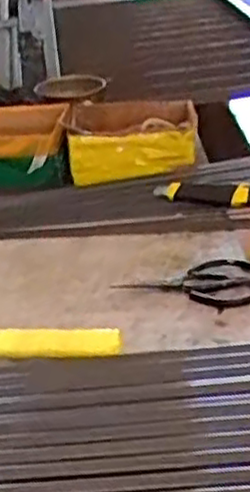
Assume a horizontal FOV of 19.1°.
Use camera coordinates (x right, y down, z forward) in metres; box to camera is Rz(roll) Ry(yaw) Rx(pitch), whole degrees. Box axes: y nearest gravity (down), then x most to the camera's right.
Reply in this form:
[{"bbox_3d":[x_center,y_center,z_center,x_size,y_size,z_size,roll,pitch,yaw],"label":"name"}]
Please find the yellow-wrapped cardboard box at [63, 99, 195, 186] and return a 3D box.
[{"bbox_3d":[0.014,-0.175,1.270,0.215,0.108,0.141,-6,28,2],"label":"yellow-wrapped cardboard box"}]

